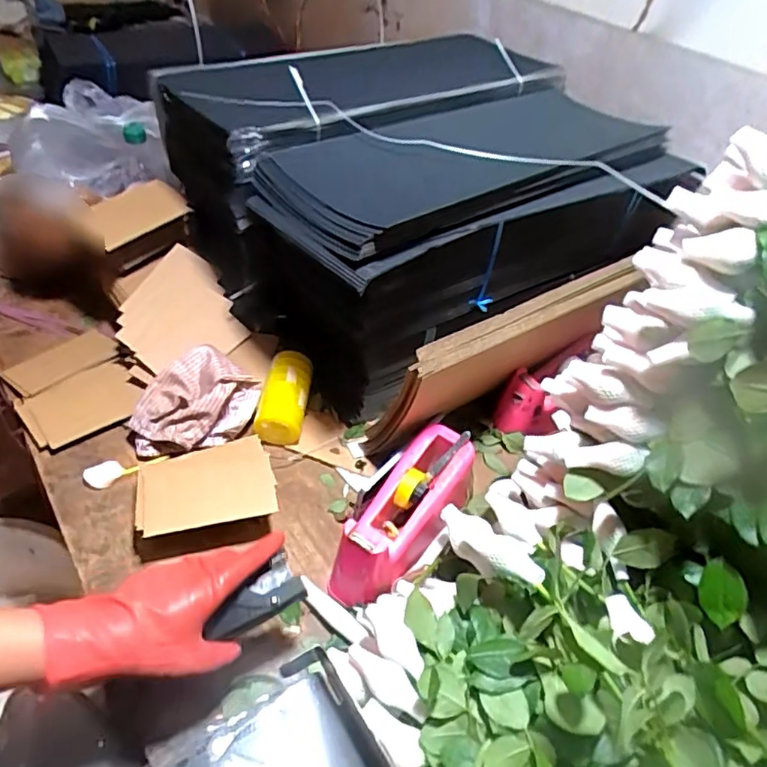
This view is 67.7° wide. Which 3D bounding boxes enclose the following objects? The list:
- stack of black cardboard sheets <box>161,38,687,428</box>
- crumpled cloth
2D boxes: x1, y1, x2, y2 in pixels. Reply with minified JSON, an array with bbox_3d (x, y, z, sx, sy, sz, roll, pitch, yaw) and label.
[{"bbox_3d":[0.065,-0.263,0.859,0.550,0.310,0.564,-25,53,-29],"label":"stack of black cardboard sheets"},{"bbox_3d":[-0.243,0.022,0.735,0.163,0.072,0.110,-20,51,-26],"label":"crumpled cloth"}]

